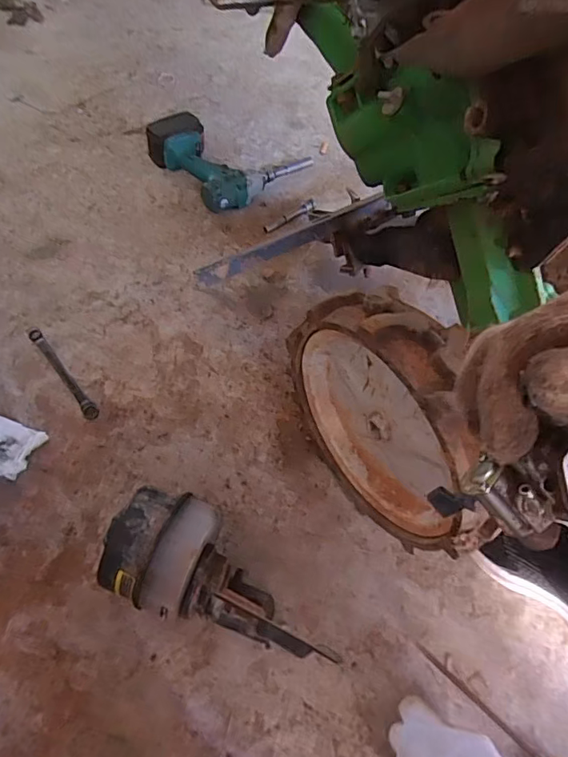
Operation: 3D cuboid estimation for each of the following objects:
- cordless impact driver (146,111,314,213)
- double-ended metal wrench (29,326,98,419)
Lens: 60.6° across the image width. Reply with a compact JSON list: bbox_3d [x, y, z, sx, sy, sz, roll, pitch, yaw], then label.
[{"bbox_3d":[-0.120,-0.471,1.009,0.241,0.085,0.266,34,61,17],"label":"cordless impact driver"},{"bbox_3d":[-0.343,-0.010,0.752,0.020,0.011,0.193,-34,65,-23],"label":"double-ended metal wrench"}]

